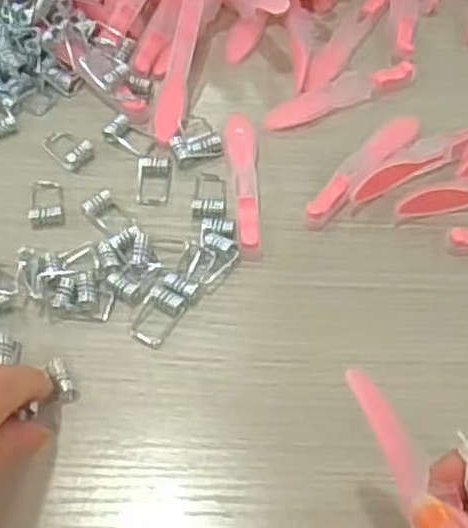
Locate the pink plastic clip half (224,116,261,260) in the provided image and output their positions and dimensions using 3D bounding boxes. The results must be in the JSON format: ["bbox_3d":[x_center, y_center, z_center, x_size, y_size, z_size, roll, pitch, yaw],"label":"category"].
[{"bbox_3d":[0.005,-0.037,0.324,0.013,0.005,0.078,-3,58,-2],"label":"pink plastic clip half"}]

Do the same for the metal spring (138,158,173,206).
[{"bbox_3d":[-0.035,-0.036,0.326,0.015,0.007,0.022,-2,58,-1],"label":"metal spring"}]

